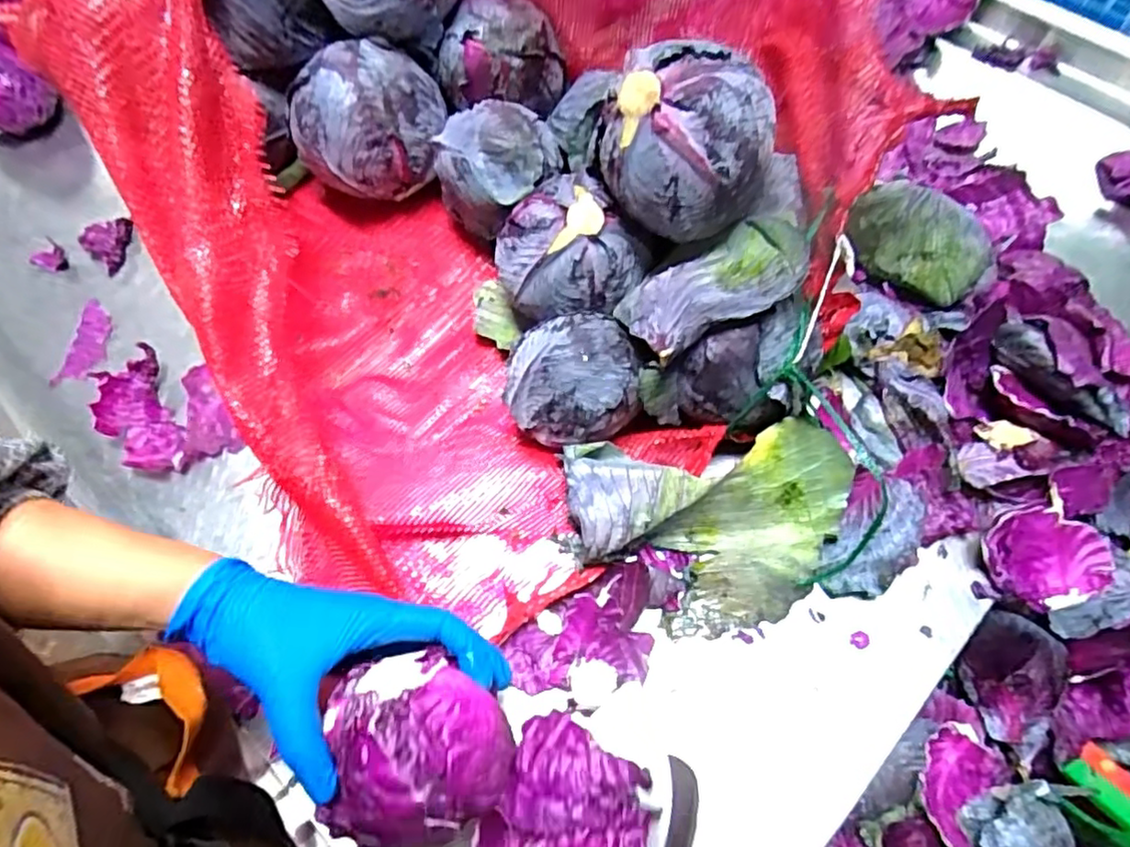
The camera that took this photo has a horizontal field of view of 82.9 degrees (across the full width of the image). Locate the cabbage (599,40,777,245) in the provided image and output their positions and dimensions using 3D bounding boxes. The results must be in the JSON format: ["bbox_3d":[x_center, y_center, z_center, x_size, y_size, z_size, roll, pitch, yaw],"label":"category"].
[{"bbox_3d":[0.091,-0.219,0.489,0.130,0.111,0.116,31,71,15],"label":"cabbage"}]

